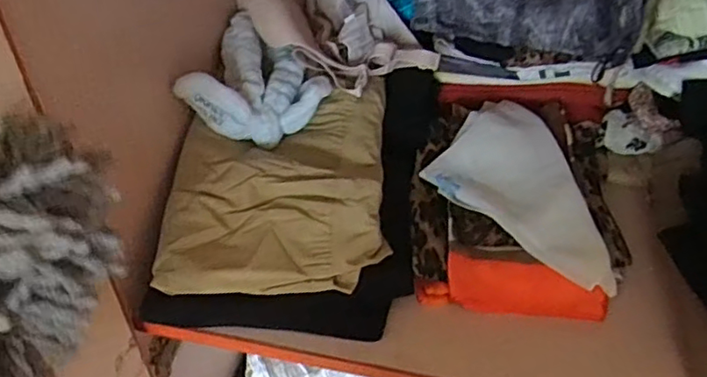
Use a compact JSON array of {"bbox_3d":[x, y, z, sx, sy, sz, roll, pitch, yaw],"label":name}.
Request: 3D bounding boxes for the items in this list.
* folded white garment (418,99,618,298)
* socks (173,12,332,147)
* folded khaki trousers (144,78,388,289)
[{"bbox_3d":[0.217,-0.005,0.686,0.240,0.044,0.175,33,52,30],"label":"folded white garment"},{"bbox_3d":[-0.097,-0.119,0.678,0.133,0.069,0.161,9,44,9],"label":"socks"},{"bbox_3d":[-0.075,-0.013,0.643,0.212,0.057,0.265,2,43,1],"label":"folded khaki trousers"}]

